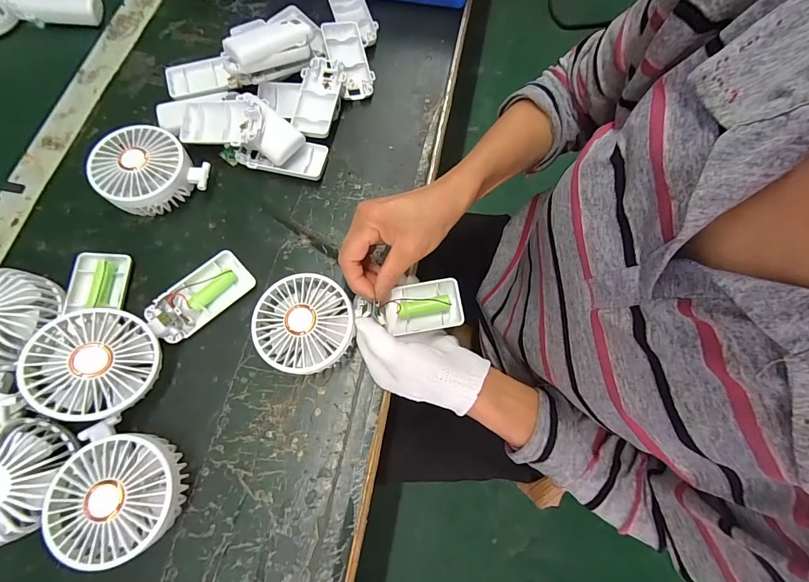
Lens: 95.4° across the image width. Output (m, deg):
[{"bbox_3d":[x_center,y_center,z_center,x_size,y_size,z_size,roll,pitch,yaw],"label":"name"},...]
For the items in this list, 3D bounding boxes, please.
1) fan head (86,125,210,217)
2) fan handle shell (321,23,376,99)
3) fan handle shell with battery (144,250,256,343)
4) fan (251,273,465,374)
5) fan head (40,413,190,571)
[{"bbox_3d":[-0.258,-0.117,0.375,0.091,0.046,0.086,1,72,-3],"label":"fan head"},{"bbox_3d":[-0.067,-0.279,0.445,0.049,0.033,0.090,-12,74,-7],"label":"fan handle shell"},{"bbox_3d":[-0.192,0.005,0.350,0.093,0.023,0.041,-41,79,-14],"label":"fan handle shell with battery"},{"bbox_3d":[-0.039,0.022,0.329,0.178,0.033,0.083,-6,71,-9],"label":"fan"},{"bbox_3d":[-0.222,0.151,0.292,0.083,0.049,0.099,-21,75,-10],"label":"fan head"}]

